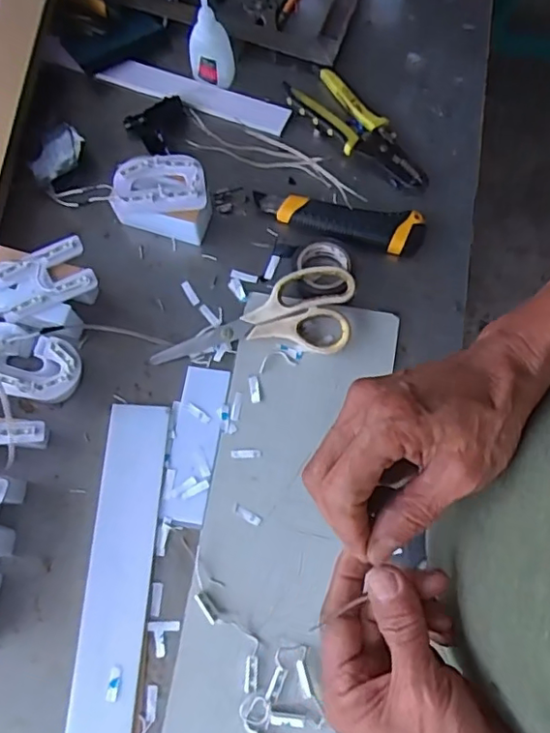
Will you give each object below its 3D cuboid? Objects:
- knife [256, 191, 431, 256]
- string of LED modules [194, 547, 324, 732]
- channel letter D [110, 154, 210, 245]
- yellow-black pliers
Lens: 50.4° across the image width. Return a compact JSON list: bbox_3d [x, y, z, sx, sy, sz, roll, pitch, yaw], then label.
[{"bbox_3d":[0.059,-0.141,0.554,0.159,0.021,0.037,15,75,4],"label":"knife"},{"bbox_3d":[-0.017,0.310,0.425,0.094,0.011,0.318,1,74,0],"label":"string of LED modules"},{"bbox_3d":[-0.101,-0.158,0.547,0.085,0.051,0.059,12,74,3],"label":"channel letter D"},{"bbox_3d":[0.085,-0.235,0.578,0.055,0.022,0.162,-43,79,-11],"label":"yellow-black pliers"}]

